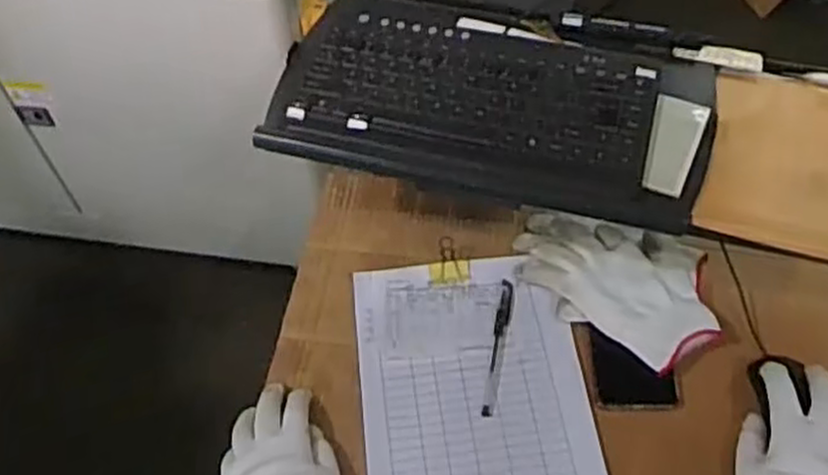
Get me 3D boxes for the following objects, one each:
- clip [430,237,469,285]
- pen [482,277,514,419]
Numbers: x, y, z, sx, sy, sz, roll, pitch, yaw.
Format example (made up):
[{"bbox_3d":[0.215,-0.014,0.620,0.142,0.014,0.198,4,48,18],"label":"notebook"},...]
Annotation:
[{"bbox_3d":[0.037,0.024,0.833,0.040,0.017,0.052,-1,55,3],"label":"clip"},{"bbox_3d":[0.083,0.106,0.779,0.013,0.005,0.148,8,56,9],"label":"pen"}]

